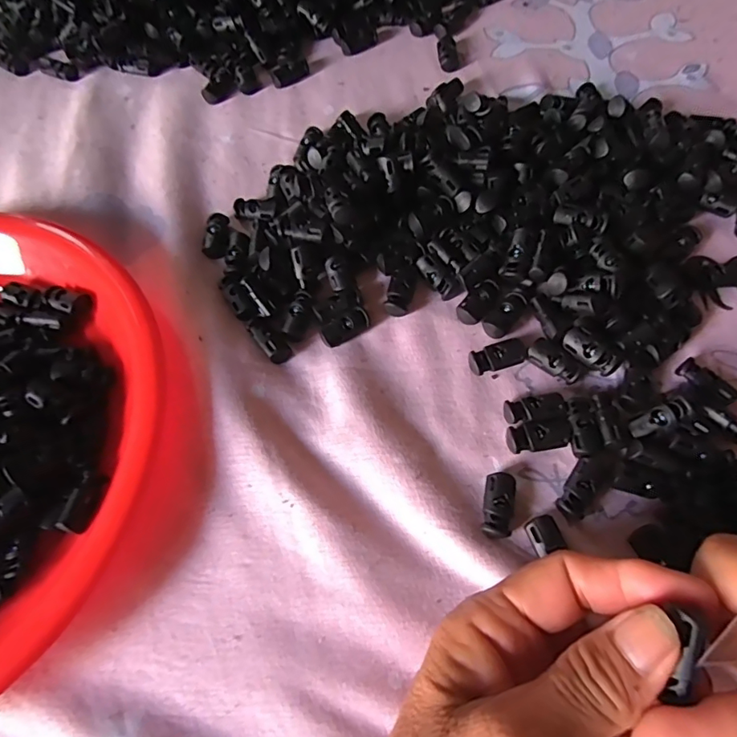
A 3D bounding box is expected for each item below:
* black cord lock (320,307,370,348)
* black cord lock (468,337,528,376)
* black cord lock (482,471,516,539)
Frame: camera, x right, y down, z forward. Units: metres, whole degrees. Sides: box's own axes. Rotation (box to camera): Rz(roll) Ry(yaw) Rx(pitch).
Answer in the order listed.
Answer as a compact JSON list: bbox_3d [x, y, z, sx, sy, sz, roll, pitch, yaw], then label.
[{"bbox_3d":[-0.012,-0.022,0.265,0.027,0.010,0.012,-28,67,-11],"label":"black cord lock"},{"bbox_3d":[0.067,-0.005,0.254,0.028,0.008,0.013,-17,65,-5],"label":"black cord lock"},{"bbox_3d":[0.059,0.061,0.224,0.014,0.009,0.029,9,65,7],"label":"black cord lock"}]

